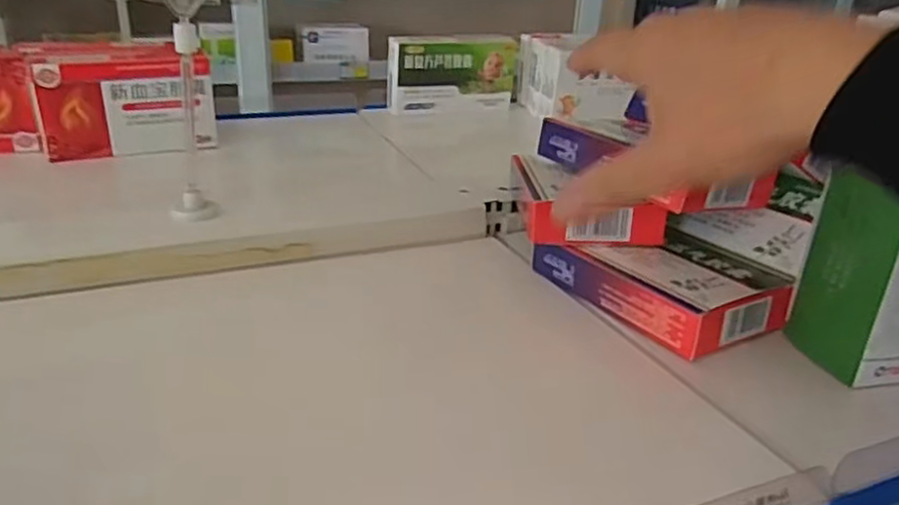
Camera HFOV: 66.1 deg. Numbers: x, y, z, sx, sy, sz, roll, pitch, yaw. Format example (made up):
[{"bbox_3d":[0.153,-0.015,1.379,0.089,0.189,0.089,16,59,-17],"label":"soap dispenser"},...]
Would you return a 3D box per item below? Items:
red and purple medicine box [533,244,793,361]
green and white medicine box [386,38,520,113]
[{"bbox_3d":[0.114,0.014,0.385,0.067,0.029,0.123,-13,29,-31],"label":"red and purple medicine box"},{"bbox_3d":[0.003,-0.193,0.753,0.144,0.075,0.029,-7,27,-21],"label":"green and white medicine box"}]

